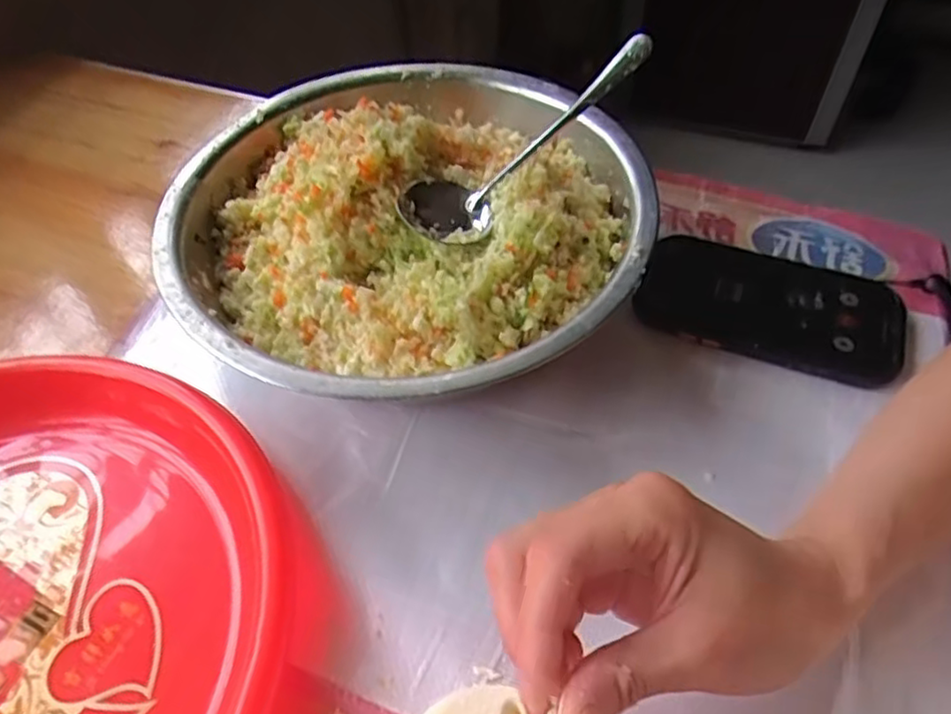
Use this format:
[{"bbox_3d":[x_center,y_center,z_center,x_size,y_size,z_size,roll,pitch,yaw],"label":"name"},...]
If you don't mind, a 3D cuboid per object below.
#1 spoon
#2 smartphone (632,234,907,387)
[{"bbox_3d":[0.031,-0.120,0.377,0.166,0.034,0.046,-41,59,-5],"label":"spoon"},{"bbox_3d":[0.179,-0.033,0.414,0.148,0.012,0.083,16,54,15],"label":"smartphone"}]

